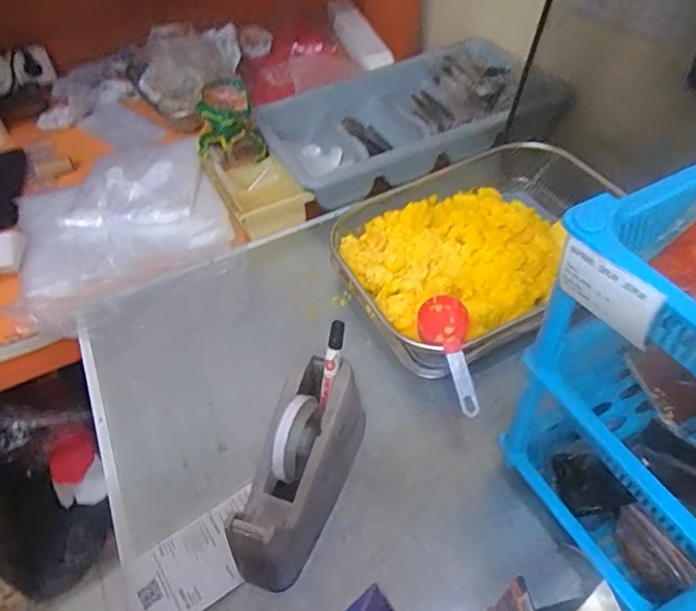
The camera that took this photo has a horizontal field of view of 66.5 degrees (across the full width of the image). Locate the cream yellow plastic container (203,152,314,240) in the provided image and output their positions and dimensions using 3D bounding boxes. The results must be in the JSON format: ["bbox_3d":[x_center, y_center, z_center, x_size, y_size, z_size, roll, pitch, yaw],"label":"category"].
[{"bbox_3d":[-0.138,-0.178,0.838,0.115,0.058,0.143,-25,51,-15],"label":"cream yellow plastic container"}]

